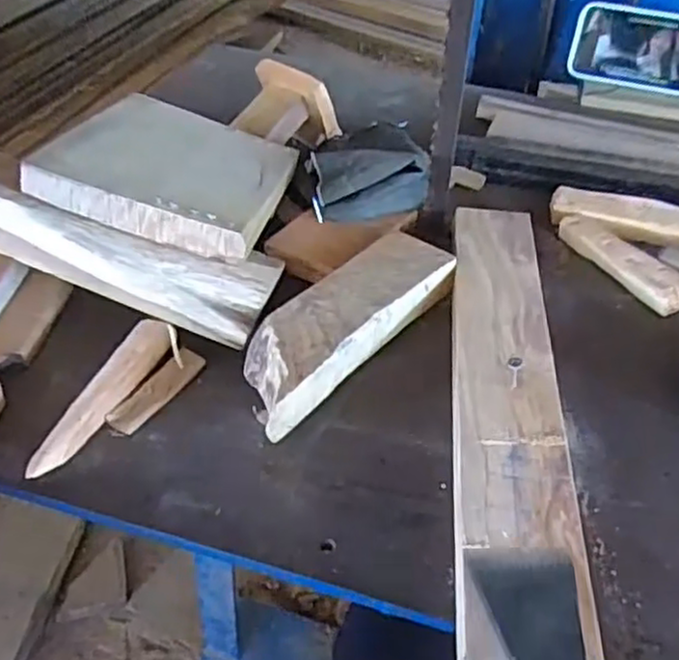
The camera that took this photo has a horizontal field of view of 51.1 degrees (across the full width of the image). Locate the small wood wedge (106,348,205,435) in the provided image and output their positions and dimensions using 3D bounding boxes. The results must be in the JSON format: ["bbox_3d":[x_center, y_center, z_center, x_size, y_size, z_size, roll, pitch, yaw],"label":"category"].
[{"bbox_3d":[-0.107,0.035,0.421,0.017,0.007,0.068,24,45,23],"label":"small wood wedge"}]

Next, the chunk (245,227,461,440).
[{"bbox_3d":[0.003,-0.008,0.454,0.058,0.033,0.190,29,47,26],"label":"chunk"}]

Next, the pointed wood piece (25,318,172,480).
[{"bbox_3d":[-0.134,0.036,0.410,0.027,0.013,0.123,13,42,11],"label":"pointed wood piece"}]

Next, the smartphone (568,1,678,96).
[{"bbox_3d":[0.340,-0.313,0.791,0.157,0.083,0.009,17,27,19],"label":"smartphone"}]

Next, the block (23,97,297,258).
[{"bbox_3d":[-0.113,-0.118,0.508,0.144,0.023,0.172,19,34,-2],"label":"block"}]

